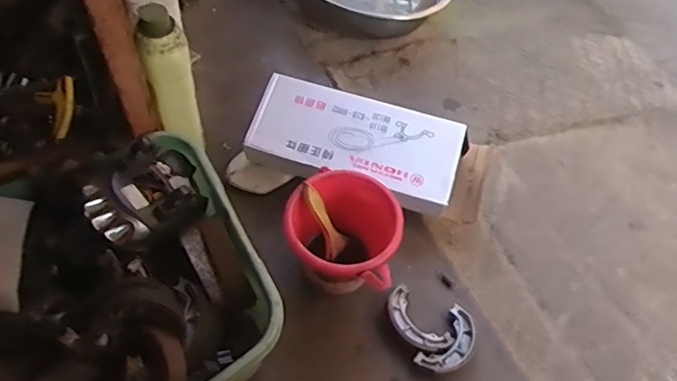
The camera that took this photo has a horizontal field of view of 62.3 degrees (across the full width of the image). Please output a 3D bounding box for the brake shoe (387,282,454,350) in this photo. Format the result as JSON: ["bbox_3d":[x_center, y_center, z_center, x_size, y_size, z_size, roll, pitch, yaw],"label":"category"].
[{"bbox_3d":[0.105,0.184,0.772,0.054,0.017,0.104,-34,65,-24],"label":"brake shoe"}]

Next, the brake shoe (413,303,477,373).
[{"bbox_3d":[0.154,0.210,0.759,0.055,0.019,0.103,36,60,18],"label":"brake shoe"}]

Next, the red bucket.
[{"bbox_3d":[0.005,0.066,0.759,0.140,0.144,0.136,2,56,-4],"label":"red bucket"}]

